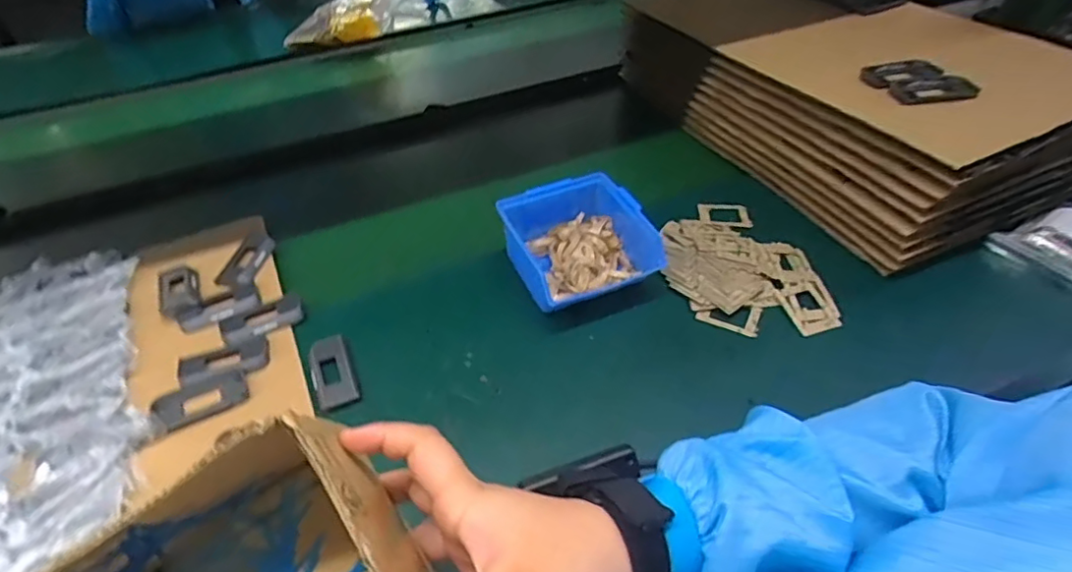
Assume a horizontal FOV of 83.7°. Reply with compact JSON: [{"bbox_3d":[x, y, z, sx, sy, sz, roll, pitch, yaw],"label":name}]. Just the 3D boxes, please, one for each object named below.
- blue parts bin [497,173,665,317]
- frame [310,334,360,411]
[{"bbox_3d":[0.042,-0.038,0.594,0.125,0.068,0.137,-15,46,-12],"label":"blue parts bin"},{"bbox_3d":[-0.178,0.074,0.524,0.033,0.012,0.077,-19,45,-16],"label":"frame"}]

